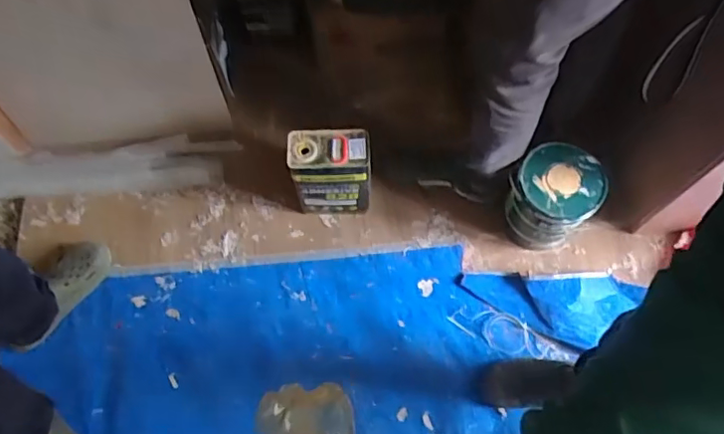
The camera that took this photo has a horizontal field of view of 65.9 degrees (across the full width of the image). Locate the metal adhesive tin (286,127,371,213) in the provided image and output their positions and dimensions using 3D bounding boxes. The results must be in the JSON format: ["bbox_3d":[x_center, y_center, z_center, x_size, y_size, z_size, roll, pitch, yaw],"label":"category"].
[{"bbox_3d":[-0.069,-0.094,1.301,0.174,0.265,0.094,-2,68,-1],"label":"metal adhesive tin"}]

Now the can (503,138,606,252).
[{"bbox_3d":[0.435,-0.037,1.310,0.186,0.255,0.183,0,68,0],"label":"can"}]

